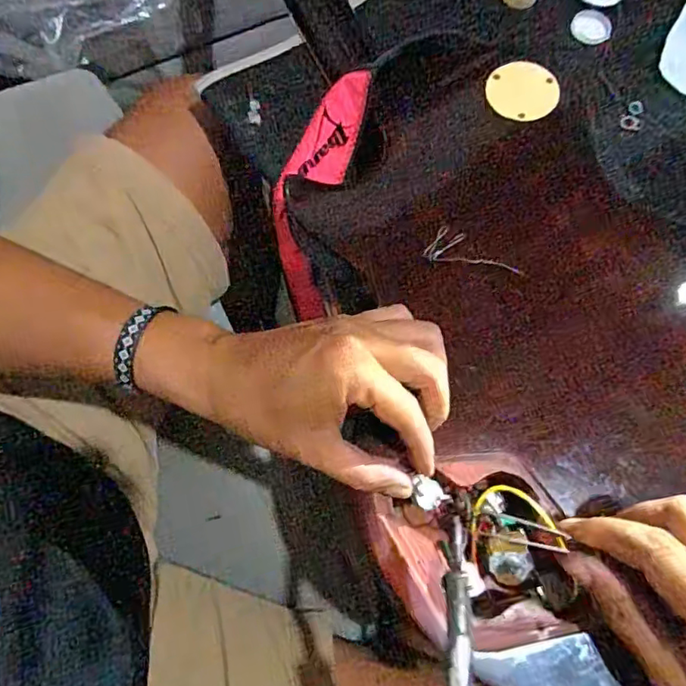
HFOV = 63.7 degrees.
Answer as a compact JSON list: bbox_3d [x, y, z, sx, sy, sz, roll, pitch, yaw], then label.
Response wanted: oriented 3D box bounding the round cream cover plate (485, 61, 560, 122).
[{"bbox_3d":[0.132,-0.185,0.406,0.050,0.008,0.047,1,73,-2],"label":"round cream cover plate"}]

